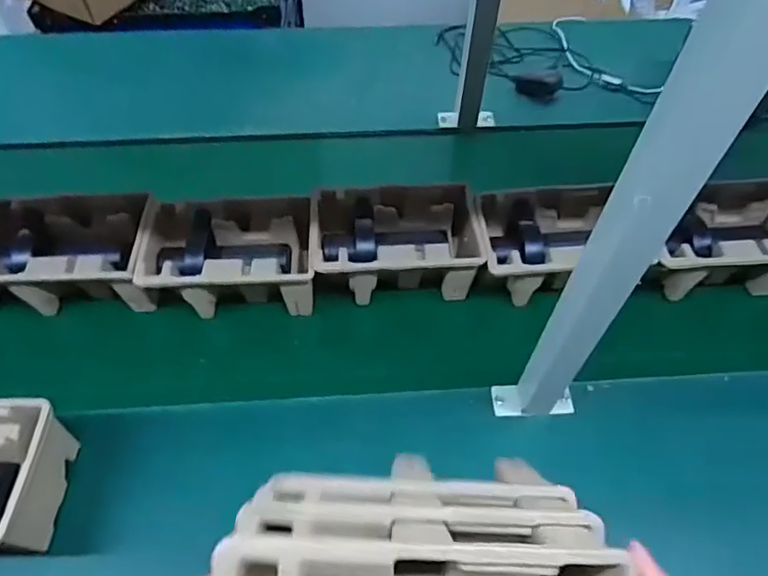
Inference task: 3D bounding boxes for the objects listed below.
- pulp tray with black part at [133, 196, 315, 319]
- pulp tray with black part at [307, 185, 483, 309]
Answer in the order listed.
[{"bbox_3d":[-0.203,-0.039,0.757,0.219,0.095,0.134,-3,57,-2],"label":"pulp tray with black part"},{"bbox_3d":[0.015,-0.064,0.773,0.228,0.102,0.149,-3,57,-2],"label":"pulp tray with black part"}]

